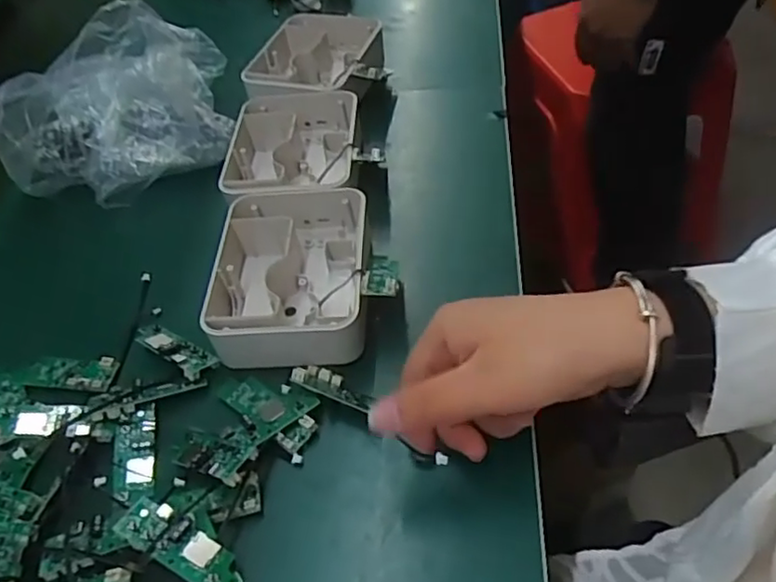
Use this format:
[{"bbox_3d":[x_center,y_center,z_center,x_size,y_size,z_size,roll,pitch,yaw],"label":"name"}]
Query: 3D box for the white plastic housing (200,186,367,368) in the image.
[{"bbox_3d":[-0.067,-0.009,0.431,0.107,0.035,0.139,-7,50,6],"label":"white plastic housing"}]

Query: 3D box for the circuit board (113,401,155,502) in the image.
[{"bbox_3d":[-0.151,0.095,0.383,0.023,0.009,0.056,-14,50,-1],"label":"circuit board"}]

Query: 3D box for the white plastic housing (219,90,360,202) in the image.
[{"bbox_3d":[-0.074,-0.108,0.518,0.100,0.041,0.128,-7,50,5],"label":"white plastic housing"}]

